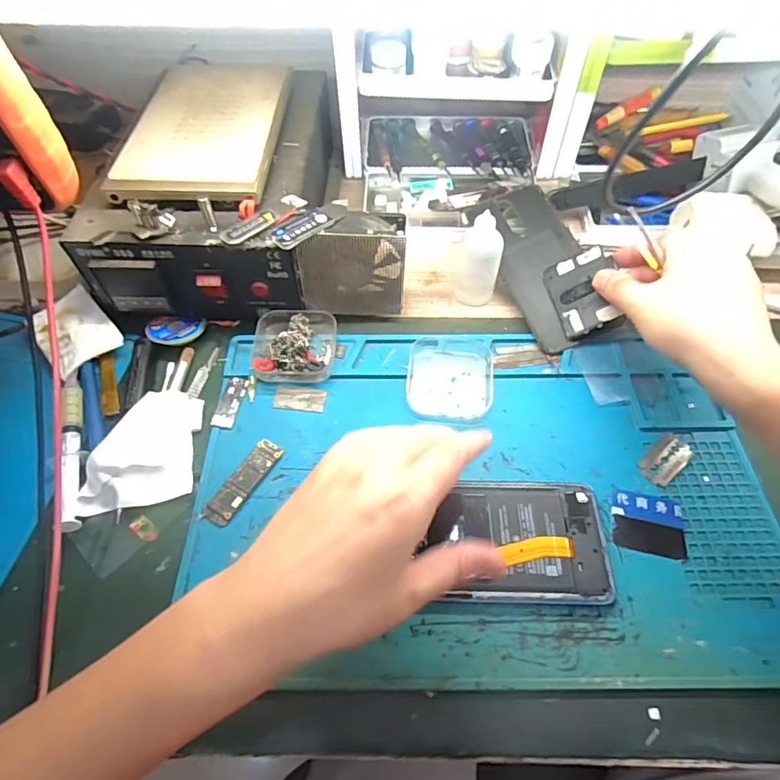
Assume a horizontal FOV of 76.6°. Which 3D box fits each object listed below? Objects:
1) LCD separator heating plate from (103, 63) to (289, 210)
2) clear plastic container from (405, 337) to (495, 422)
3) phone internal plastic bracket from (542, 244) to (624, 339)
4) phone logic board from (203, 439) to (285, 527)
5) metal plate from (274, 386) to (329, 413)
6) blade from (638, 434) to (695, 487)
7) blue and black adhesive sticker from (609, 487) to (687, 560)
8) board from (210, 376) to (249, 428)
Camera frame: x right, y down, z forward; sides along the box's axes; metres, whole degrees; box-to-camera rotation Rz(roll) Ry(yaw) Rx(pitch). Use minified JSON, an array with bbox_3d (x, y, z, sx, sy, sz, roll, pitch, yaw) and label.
[{"bbox_3d":[-0.148,-0.213,0.406,0.112,0.021,0.203,1,57,1],"label":"LCD separator heating plate"},{"bbox_3d":[0.047,-0.013,0.378,0.064,0.016,0.074,5,57,4],"label":"clear plastic container"},{"bbox_3d":[0.155,-0.079,0.394,0.049,0.006,0.068,-22,64,23],"label":"phone internal plastic bracket"},{"bbox_3d":[-0.098,0.061,0.333,0.019,0.005,0.064,26,61,17],"label":"phone logic board"},{"bbox_3d":[-0.067,0.006,0.370,0.038,0.004,0.018,5,57,4],"label":"metal plate"},{"bbox_3d":[0.192,0.048,0.342,0.042,0.004,0.021,-35,63,-20],"label":"blade"},{"bbox_3d":[0.167,0.087,0.321,0.045,0.004,0.037,10,66,7],"label":"blue and black adhesive sticker"},{"bbox_3d":[-0.120,0.008,0.370,0.016,0.004,0.043,10,58,7],"label":"board"}]

